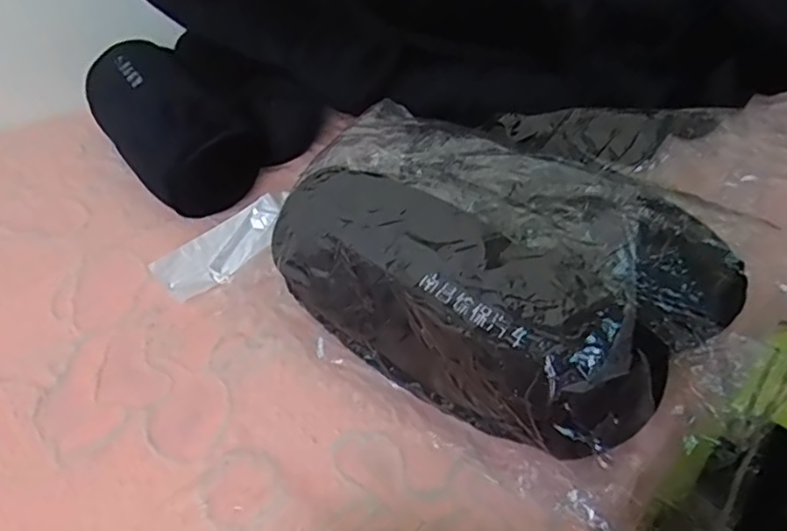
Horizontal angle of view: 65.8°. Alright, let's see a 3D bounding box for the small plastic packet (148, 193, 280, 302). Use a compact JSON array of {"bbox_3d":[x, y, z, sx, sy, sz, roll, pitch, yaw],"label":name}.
[{"bbox_3d":[-0.155,-0.015,0.561,0.123,0.008,0.045,-35,93,-20],"label":"small plastic packet"}]

